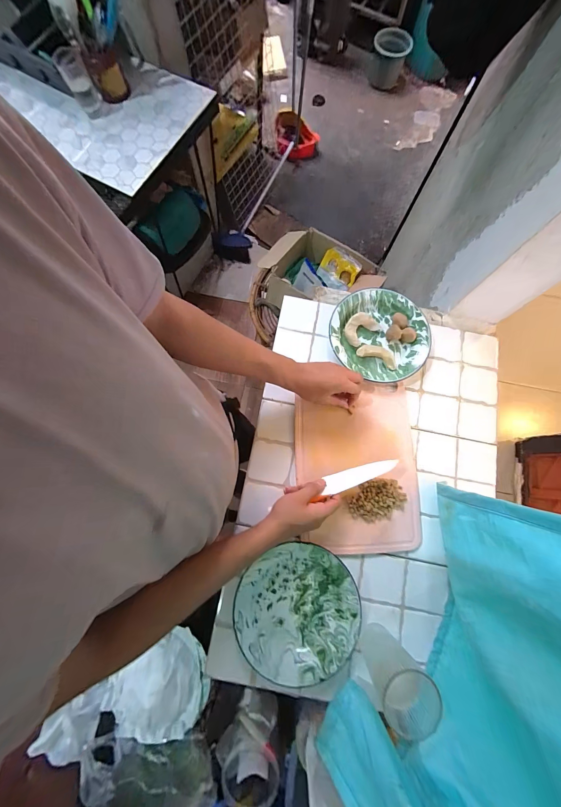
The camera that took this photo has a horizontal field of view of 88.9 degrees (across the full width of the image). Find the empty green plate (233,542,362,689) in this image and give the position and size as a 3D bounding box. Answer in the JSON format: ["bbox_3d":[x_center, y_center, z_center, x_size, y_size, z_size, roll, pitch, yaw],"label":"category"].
[{"bbox_3d":[0.031,0.360,0.504,0.209,0.034,0.205,0,77,0],"label":"empty green plate"}]

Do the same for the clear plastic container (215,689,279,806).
[{"bbox_3d":[-0.066,0.672,0.557,0.119,0.137,0.106,8,77,1],"label":"clear plastic container"}]

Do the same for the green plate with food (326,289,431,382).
[{"bbox_3d":[0.218,-0.150,0.626,0.205,0.031,0.208,0,77,0],"label":"green plate with food"}]

